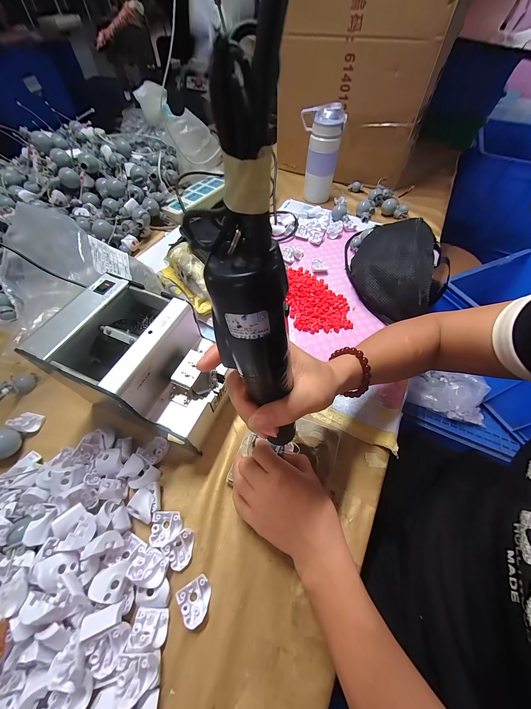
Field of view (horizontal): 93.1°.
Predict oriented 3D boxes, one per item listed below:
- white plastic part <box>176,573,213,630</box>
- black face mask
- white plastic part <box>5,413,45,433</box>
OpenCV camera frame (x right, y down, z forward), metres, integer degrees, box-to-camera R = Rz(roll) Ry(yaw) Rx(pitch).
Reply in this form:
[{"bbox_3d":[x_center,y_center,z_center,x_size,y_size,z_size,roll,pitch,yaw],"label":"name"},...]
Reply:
[{"bbox_3d":[-0.068,0.244,0.251,0.029,0.014,0.032,-27,62,-17],"label":"white plastic part"},{"bbox_3d":[0.237,-0.170,0.474,0.134,0.086,0.231,3,57,1],"label":"black face mask"},{"bbox_3d":[-0.329,0.091,0.345,0.031,0.020,0.026,12,58,7],"label":"white plastic part"}]

